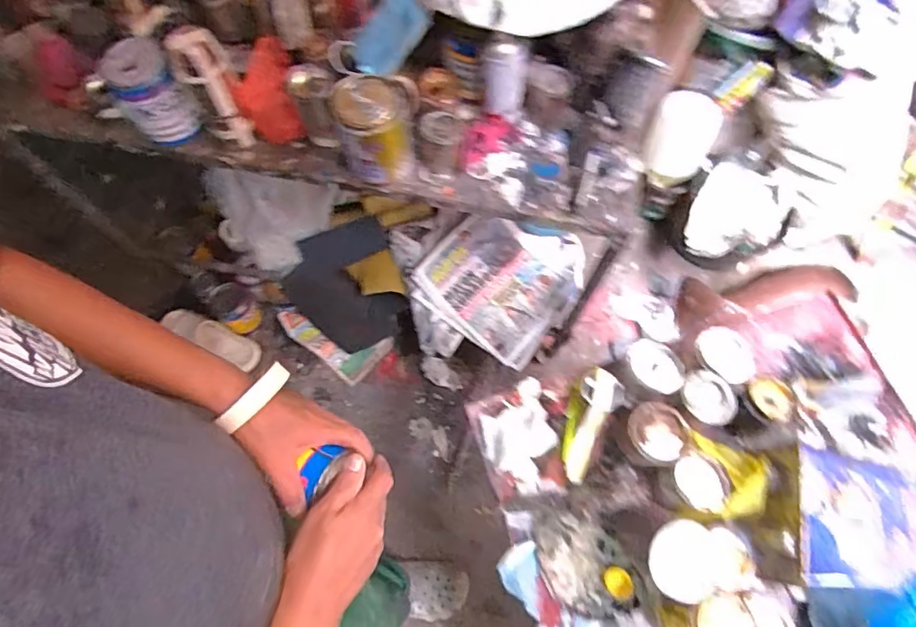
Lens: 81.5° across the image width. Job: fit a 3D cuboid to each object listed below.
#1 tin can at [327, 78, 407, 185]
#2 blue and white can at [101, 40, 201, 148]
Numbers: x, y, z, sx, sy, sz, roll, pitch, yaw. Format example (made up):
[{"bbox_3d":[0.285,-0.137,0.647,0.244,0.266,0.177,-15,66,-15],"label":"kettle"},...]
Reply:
[{"bbox_3d":[-0.129,-0.277,0.811,0.097,0.134,0.101,-1,67,2],"label":"tin can"},{"bbox_3d":[-0.484,-0.339,0.848,0.098,0.126,0.121,-35,71,-12],"label":"blue and white can"}]

